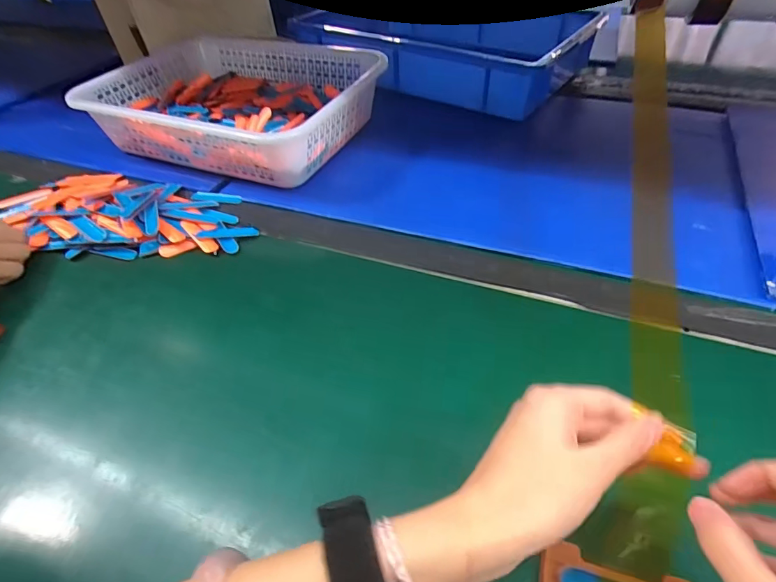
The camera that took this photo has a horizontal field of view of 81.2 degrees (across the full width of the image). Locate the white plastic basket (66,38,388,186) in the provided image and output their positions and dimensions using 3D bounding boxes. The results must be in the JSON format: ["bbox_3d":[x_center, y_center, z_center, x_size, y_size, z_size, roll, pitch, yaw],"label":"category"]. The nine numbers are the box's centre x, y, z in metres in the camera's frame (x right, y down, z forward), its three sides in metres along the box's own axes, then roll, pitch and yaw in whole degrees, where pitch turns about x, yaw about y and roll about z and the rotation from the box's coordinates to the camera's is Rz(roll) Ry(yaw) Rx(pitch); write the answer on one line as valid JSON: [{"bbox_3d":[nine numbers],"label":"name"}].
[{"bbox_3d":[-0.214,-0.251,0.616,0.362,0.081,0.259,15,47,18],"label":"white plastic basket"}]

